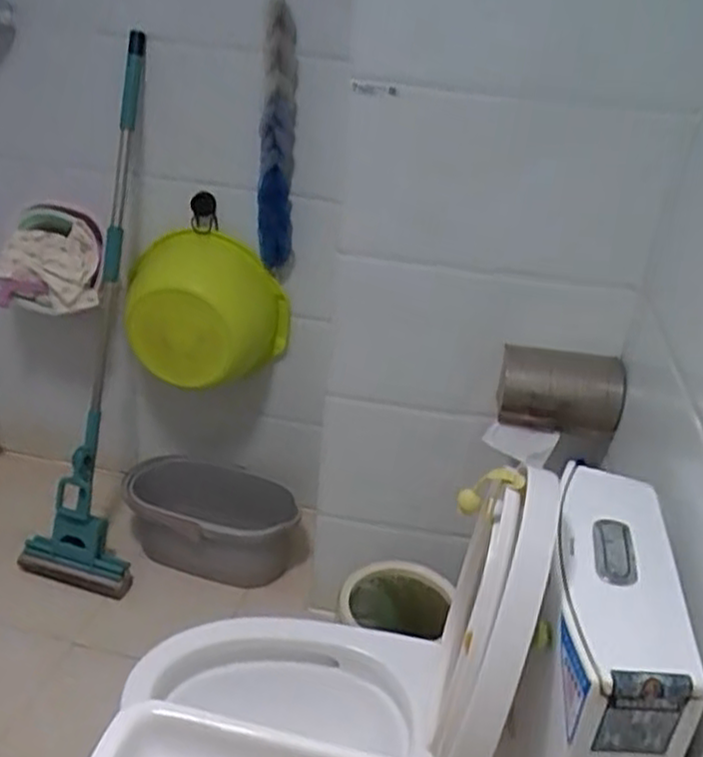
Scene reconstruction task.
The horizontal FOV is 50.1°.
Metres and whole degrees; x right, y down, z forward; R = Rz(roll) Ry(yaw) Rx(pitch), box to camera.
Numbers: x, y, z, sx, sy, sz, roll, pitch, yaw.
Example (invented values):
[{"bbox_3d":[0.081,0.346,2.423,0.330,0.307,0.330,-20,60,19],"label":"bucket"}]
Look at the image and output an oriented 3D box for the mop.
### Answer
[{"bbox_3d":[-0.555,-0.110,1.702,0.176,1.212,0.203,4,9,-39],"label":"mop"}]

